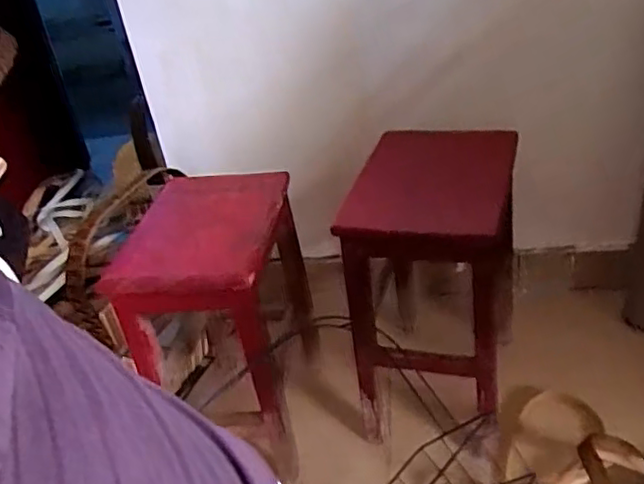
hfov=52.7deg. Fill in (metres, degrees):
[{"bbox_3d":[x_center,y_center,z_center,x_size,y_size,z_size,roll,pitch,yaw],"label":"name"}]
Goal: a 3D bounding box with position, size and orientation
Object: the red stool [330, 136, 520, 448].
[{"bbox_3d":[0.186,0.078,1.140,0.272,0.440,0.366,2,33,13],"label":"red stool"}]

